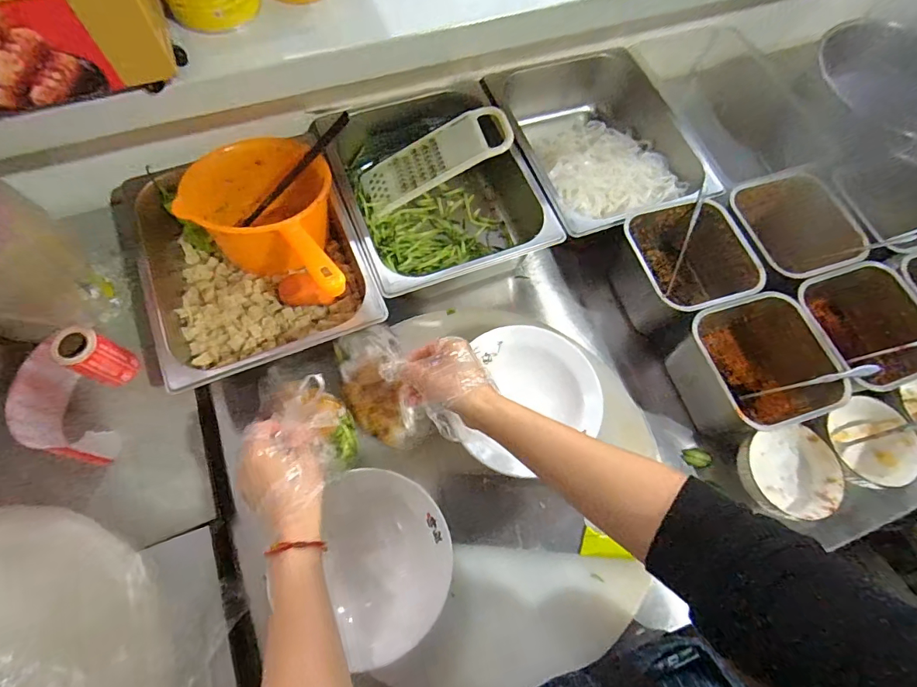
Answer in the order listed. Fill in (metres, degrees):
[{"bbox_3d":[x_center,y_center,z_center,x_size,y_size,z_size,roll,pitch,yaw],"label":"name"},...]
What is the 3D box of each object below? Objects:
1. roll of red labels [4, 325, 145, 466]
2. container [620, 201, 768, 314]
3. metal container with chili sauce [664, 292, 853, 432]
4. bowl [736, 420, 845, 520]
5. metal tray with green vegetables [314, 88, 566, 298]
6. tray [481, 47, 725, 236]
[{"bbox_3d":[-0.445,0.060,0.522,0.091,0.066,0.145,-1,67,-3],"label":"roll of red labels"},{"bbox_3d":[0.310,-0.105,0.646,0.156,0.112,0.153,-16,69,-10],"label":"container"},{"bbox_3d":[0.384,0.030,0.596,0.144,0.104,0.162,-17,69,-10],"label":"metal container with chili sauce"},{"bbox_3d":[0.405,0.166,0.570,0.112,0.059,0.106,1,67,-2],"label":"bowl"},{"bbox_3d":[-0.034,-0.227,0.686,0.269,0.101,0.323,-18,69,-10],"label":"metal tray with green vegetables"},{"bbox_3d":[0.214,-0.309,0.731,0.265,0.099,0.330,-18,69,-10],"label":"tray"}]

